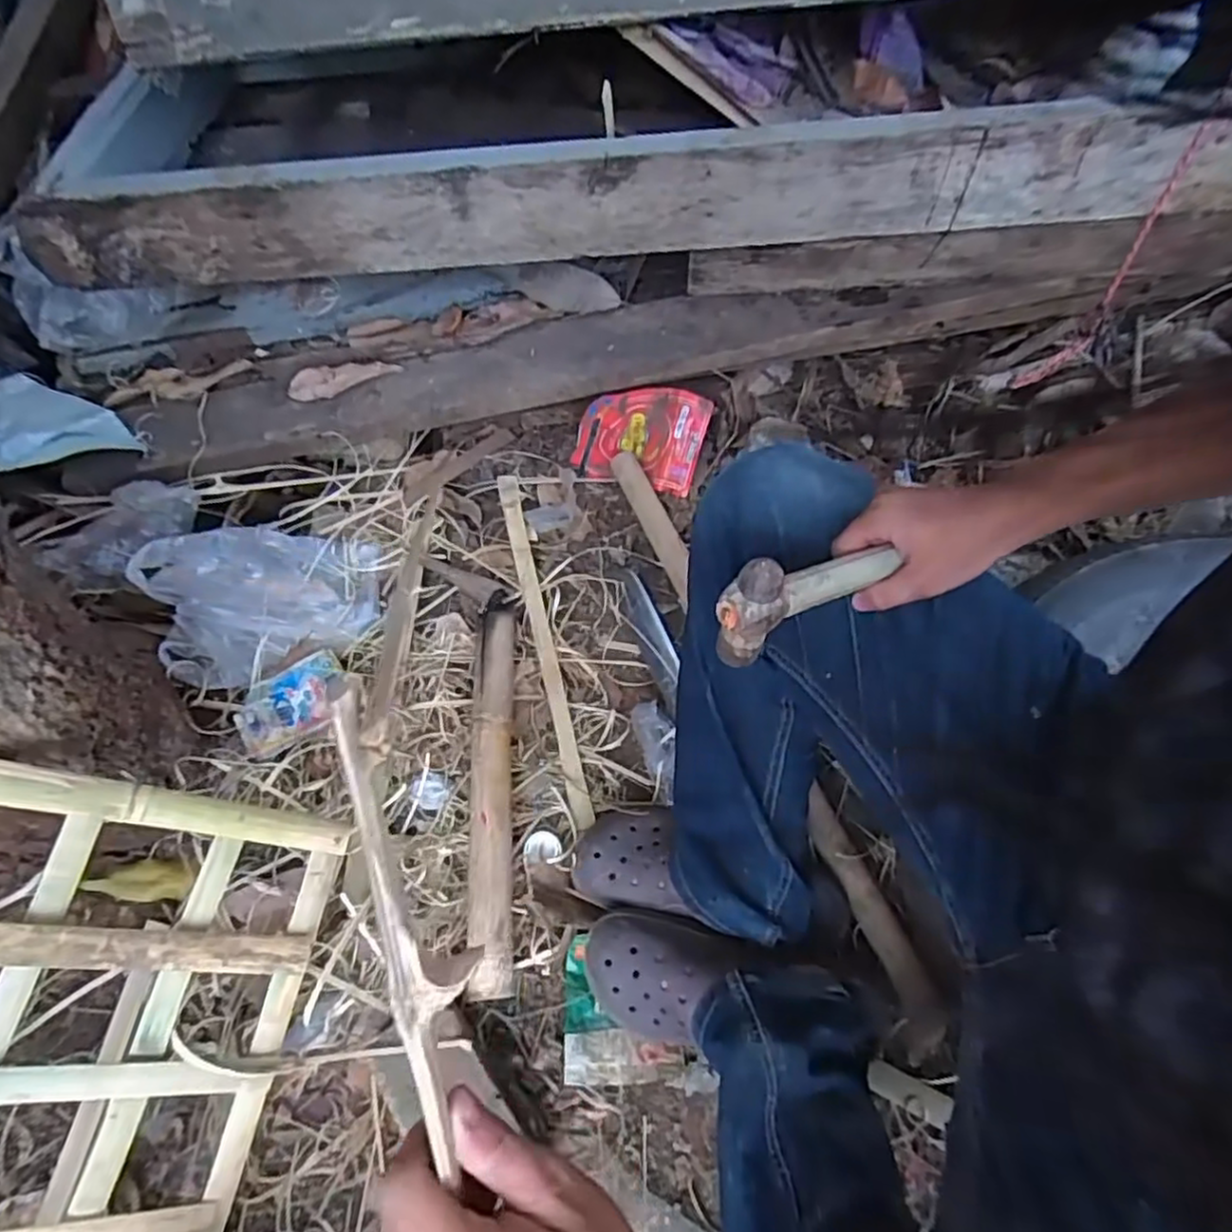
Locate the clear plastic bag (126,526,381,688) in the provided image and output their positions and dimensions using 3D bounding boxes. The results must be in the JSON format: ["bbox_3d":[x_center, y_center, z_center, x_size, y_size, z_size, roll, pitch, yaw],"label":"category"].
[{"bbox_3d":[-0.421,-0.022,0.832,0.238,0.120,0.173,-14,61,-7],"label":"clear plastic bag"}]

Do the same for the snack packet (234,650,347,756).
[{"bbox_3d":[-0.374,0.102,0.809,0.124,0.017,0.085,-27,64,-14],"label":"snack packet"}]

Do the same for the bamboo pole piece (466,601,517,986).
[{"bbox_3d":[-0.132,0.165,0.756,0.044,0.050,0.432,-4,61,-1],"label":"bamboo pole piece"}]

